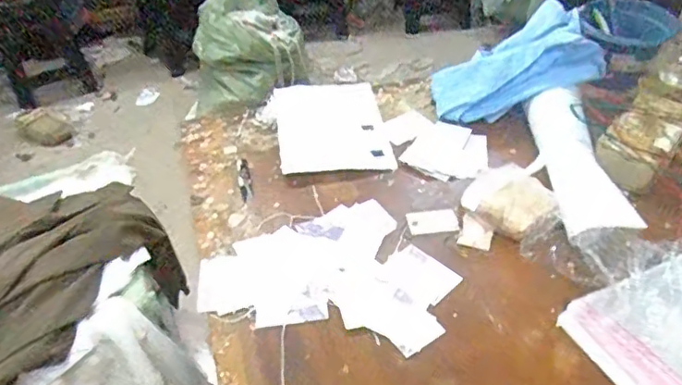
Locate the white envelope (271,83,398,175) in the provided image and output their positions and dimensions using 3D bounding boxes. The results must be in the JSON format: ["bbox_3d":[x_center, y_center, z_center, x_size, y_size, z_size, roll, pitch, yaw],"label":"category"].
[{"bbox_3d":[-0.021,-0.135,1.111,0.206,0.013,0.279,-5,44,-9],"label":"white envelope"}]

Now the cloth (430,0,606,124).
[{"bbox_3d":[0.334,-0.265,1.146,0.302,0.142,0.222,-6,42,-2],"label":"cloth"}]

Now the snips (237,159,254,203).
[{"bbox_3d":[-0.172,-0.023,1.015,0.024,0.010,0.110,-12,43,-8],"label":"snips"}]

